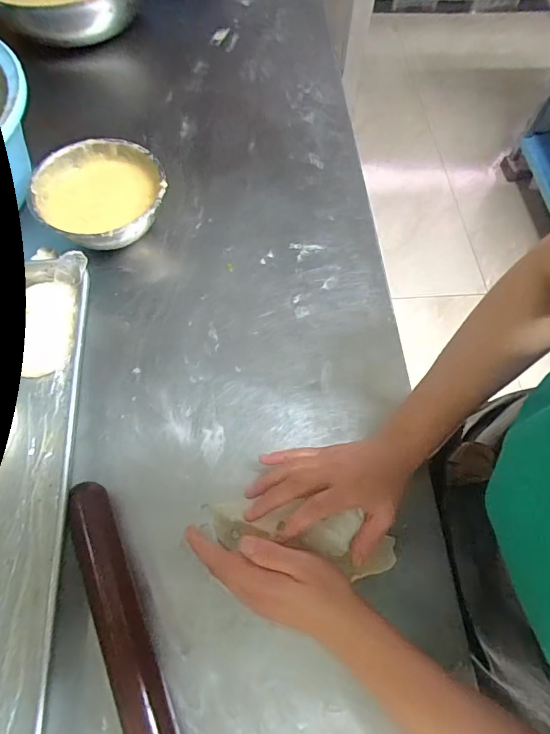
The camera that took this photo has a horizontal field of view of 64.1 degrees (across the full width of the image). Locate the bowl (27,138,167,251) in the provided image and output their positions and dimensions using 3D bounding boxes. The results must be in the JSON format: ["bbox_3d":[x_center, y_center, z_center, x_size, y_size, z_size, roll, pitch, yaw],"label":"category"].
[{"bbox_3d":[-0.224,-0.216,0.585,0.168,0.069,0.161,1,63,-2],"label":"bowl"}]

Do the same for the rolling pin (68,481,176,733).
[{"bbox_3d":[-0.123,0.254,0.380,0.038,0.032,0.311,-22,66,-13],"label":"rolling pin"}]

